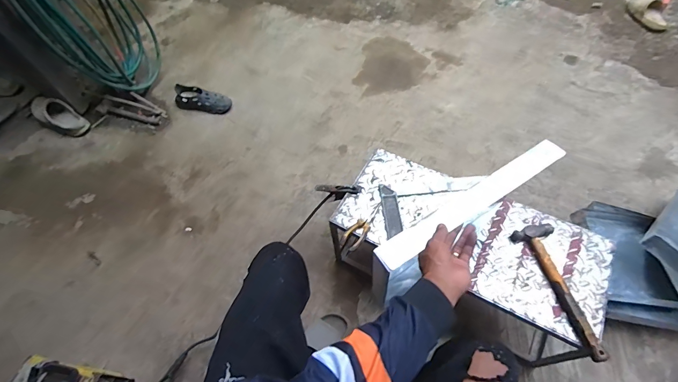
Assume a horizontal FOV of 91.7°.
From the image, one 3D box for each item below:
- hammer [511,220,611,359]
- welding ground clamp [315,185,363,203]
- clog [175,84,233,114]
[{"bbox_3d":[0.522,0.227,0.775,0.090,0.033,0.311,-10,58,-2],"label":"hammer"},{"bbox_3d":[0.002,0.007,1.002,0.149,0.065,0.033,-2,55,31],"label":"welding ground clamp"},{"bbox_3d":[-0.659,-0.442,1.572,0.264,0.086,0.115,10,59,9],"label":"clog"}]

